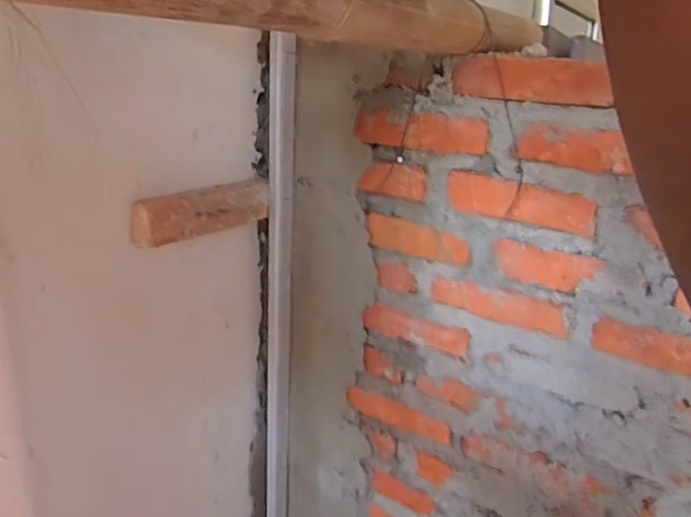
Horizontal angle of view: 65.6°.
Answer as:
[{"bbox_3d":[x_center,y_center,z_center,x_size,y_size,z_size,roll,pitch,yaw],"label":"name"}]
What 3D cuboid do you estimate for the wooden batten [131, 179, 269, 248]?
[{"bbox_3d":[-0.201,-0.070,0.799,0.043,0.064,0.245,17,23,35],"label":"wooden batten"}]

